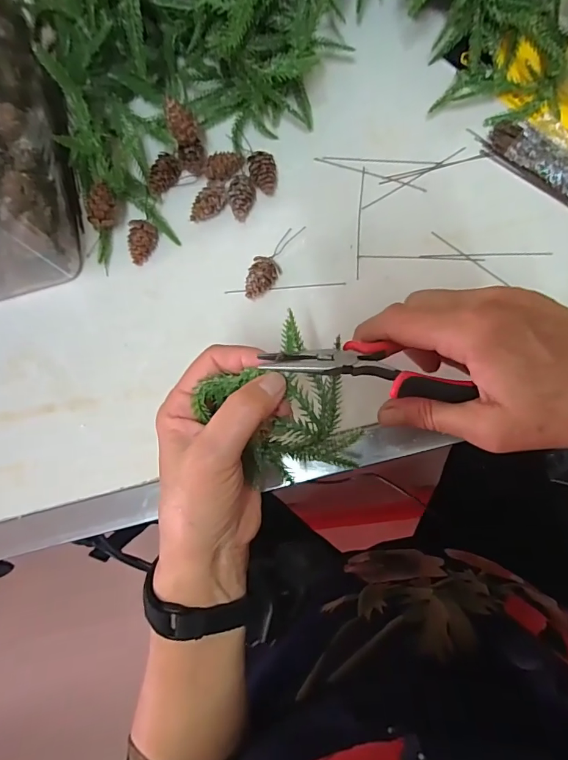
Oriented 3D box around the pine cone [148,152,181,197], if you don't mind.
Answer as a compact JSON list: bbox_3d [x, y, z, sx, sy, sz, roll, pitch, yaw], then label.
[{"bbox_3d":[-0.105,-0.177,0.391,0.018,0.020,0.034,32,87,9],"label":"pine cone"}]

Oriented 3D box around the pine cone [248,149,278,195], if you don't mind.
[{"bbox_3d":[-0.017,-0.174,0.384,0.022,0.019,0.031,-12,81,4],"label":"pine cone"}]

